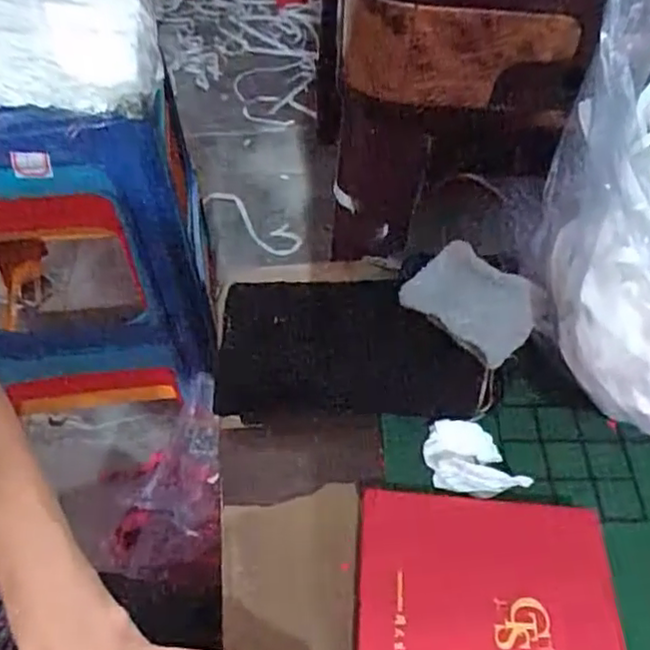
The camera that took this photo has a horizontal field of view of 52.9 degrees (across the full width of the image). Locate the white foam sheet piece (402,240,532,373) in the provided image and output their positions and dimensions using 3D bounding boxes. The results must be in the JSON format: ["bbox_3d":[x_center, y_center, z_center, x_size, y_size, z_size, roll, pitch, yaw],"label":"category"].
[{"bbox_3d":[0.094,-0.016,0.418,0.079,0.013,0.054,37,93,17],"label":"white foam sheet piece"}]

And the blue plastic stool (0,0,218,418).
[{"bbox_3d":[-0.309,-0.139,0.783,0.296,0.425,0.272,-3,54,-7],"label":"blue plastic stool"}]

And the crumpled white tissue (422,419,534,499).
[{"bbox_3d":[0.100,0.091,0.429,0.070,0.024,0.044,13,53,8],"label":"crumpled white tissue"}]

